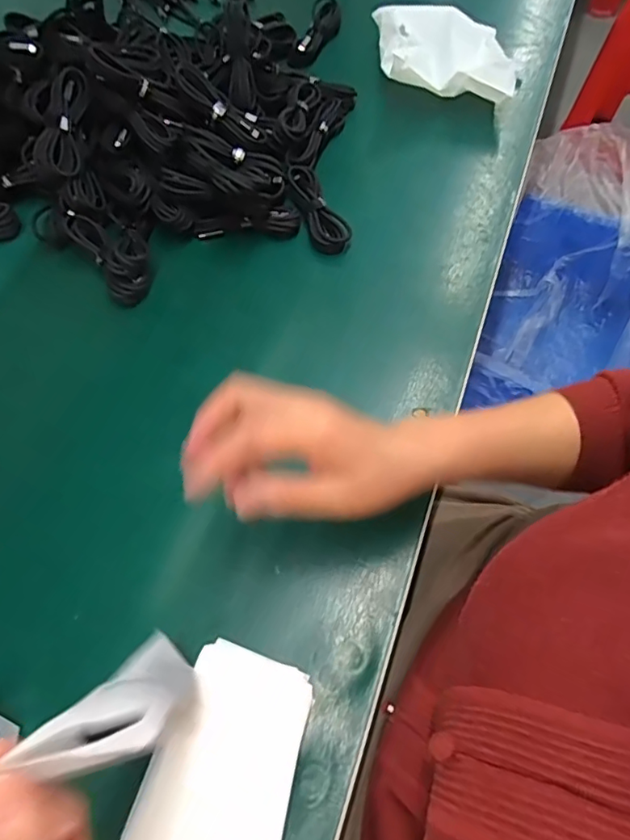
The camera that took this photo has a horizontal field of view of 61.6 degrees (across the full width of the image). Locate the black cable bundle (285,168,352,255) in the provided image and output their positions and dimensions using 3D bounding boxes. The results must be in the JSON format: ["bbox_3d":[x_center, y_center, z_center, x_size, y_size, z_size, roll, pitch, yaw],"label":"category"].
[{"bbox_3d":[0.002,-0.217,0.545,0.038,0.020,0.114,-21,64,-8],"label":"black cable bundle"}]

